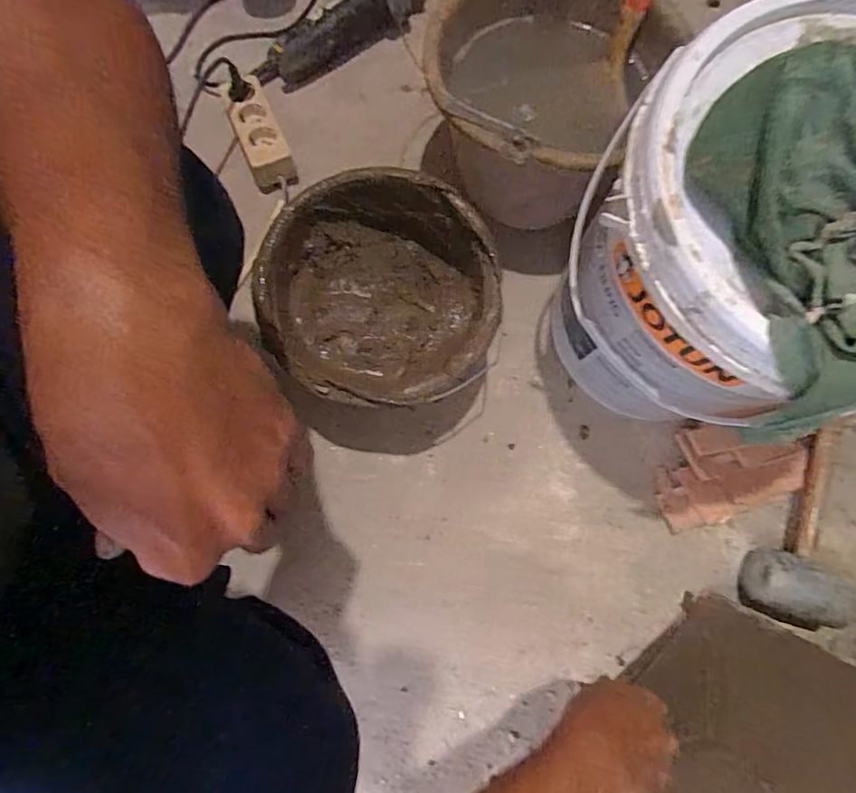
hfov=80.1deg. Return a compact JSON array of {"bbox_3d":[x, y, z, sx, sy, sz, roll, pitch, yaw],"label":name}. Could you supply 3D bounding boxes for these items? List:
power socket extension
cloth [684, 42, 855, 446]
[{"bbox_3d":[-0.234,-0.363,0.708,0.058,0.036,0.167,-23,80,-5],"label":"power socket extension"},{"bbox_3d":[0.278,-0.105,0.329,0.172,0.105,0.235,-9,79,-2],"label":"cloth"}]

